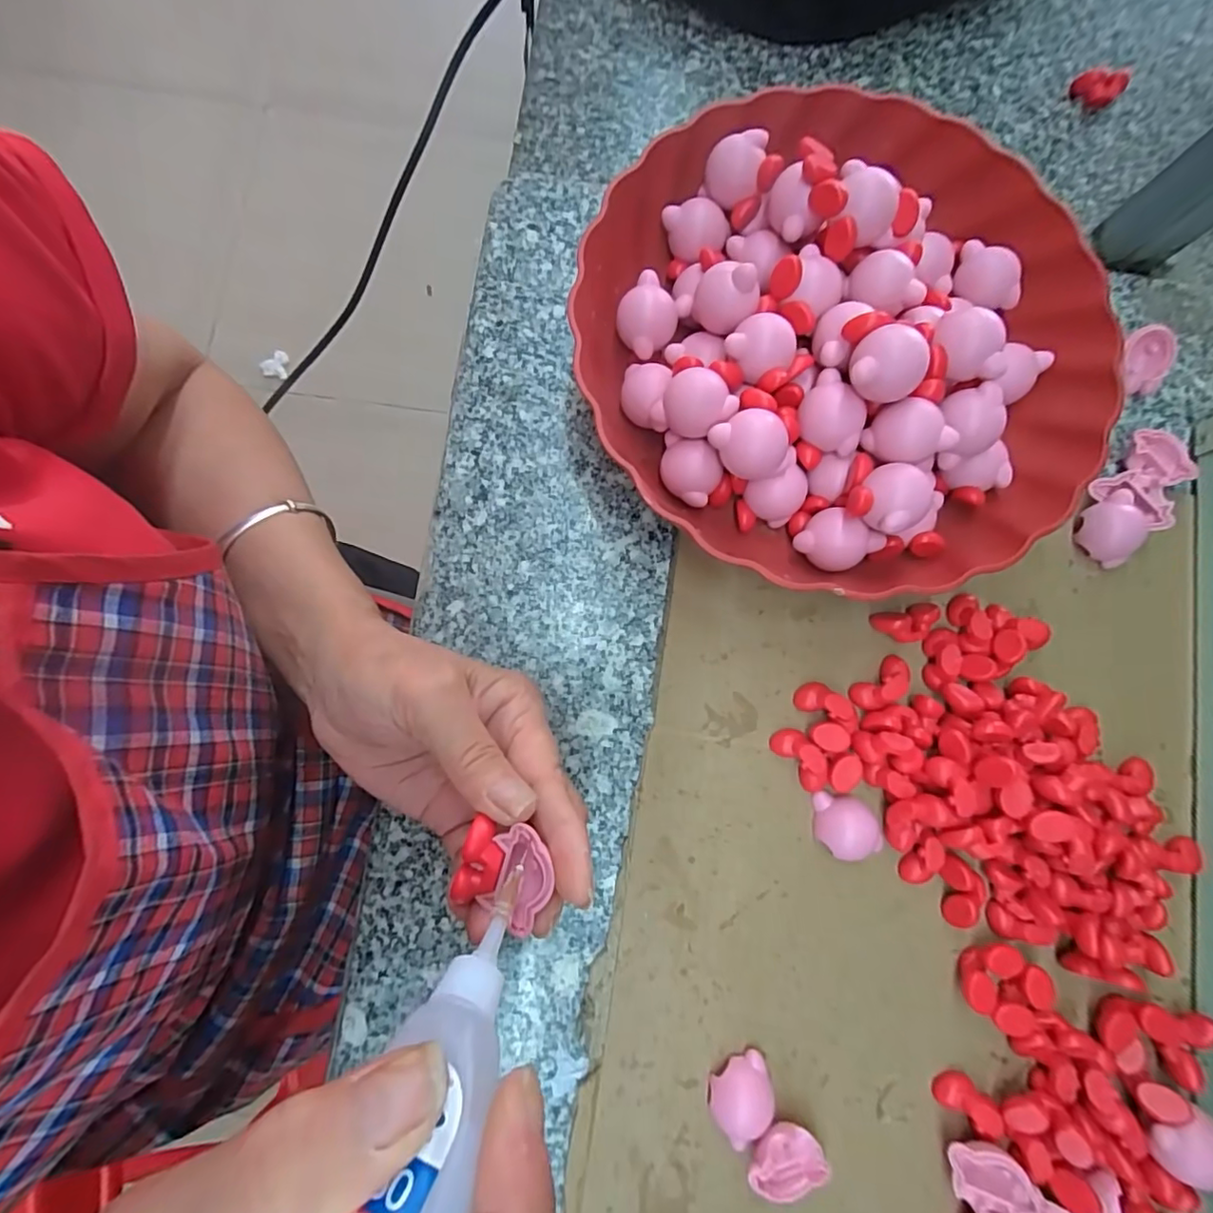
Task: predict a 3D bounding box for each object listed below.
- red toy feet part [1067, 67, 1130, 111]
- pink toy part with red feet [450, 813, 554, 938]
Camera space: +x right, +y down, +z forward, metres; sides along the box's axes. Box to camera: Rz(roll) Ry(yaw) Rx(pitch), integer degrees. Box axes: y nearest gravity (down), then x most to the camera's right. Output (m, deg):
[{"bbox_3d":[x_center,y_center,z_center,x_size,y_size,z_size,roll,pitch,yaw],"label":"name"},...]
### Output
[{"bbox_3d":[0.310,-0.325,0.353,0.032,0.017,0.015,14,80,-2],"label":"red toy feet part"},{"bbox_3d":[-0.036,0.094,0.195,0.032,0.009,0.034,18,79,2],"label":"pink toy part with red feet"}]

